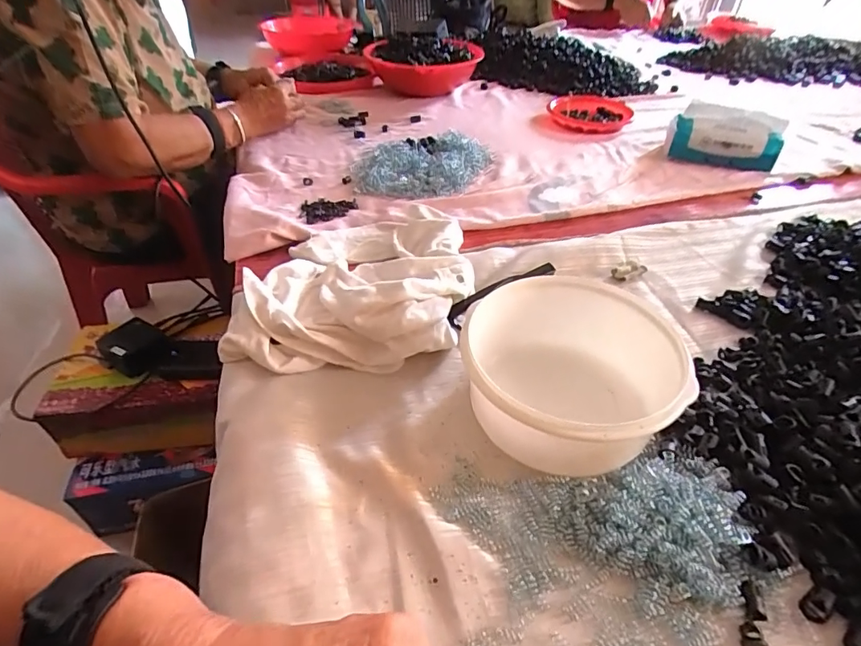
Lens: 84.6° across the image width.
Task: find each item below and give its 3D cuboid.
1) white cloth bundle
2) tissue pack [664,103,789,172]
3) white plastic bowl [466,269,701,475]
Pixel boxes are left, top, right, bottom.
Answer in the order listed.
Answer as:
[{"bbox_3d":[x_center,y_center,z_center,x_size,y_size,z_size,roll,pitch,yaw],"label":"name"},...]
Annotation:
[{"bbox_3d":[-0.084,-0.061,0.517,0.246,0.082,0.267,-1,40,0],"label":"white cloth bundle"},{"bbox_3d":[0.474,-0.298,0.767,0.163,0.078,0.076,18,44,21],"label":"tissue pack"},{"bbox_3d":[0.103,0.039,0.368,0.158,0.076,0.157,-1,40,0],"label":"white plastic bowl"}]

